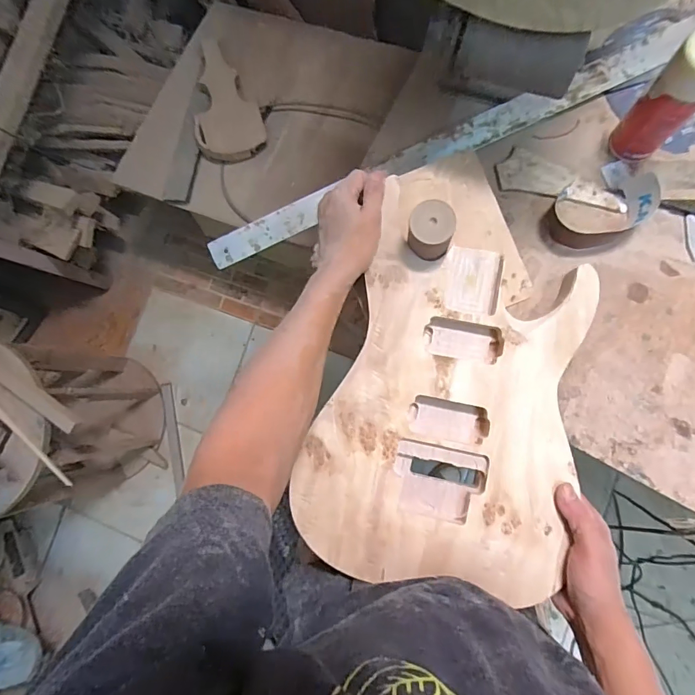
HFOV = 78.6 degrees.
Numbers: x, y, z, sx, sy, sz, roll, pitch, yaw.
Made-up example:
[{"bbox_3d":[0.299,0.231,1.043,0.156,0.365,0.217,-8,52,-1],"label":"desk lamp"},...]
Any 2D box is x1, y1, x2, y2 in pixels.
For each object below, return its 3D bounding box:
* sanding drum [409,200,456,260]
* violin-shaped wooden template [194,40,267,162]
[{"bbox_3d":[0.089,-0.121,0.454,0.046,0.054,0.052,4,86,7],"label":"sanding drum"},{"bbox_3d":[-0.314,-0.633,1.085,0.163,0.027,0.328,-12,85,5],"label":"violin-shaped wooden template"}]

